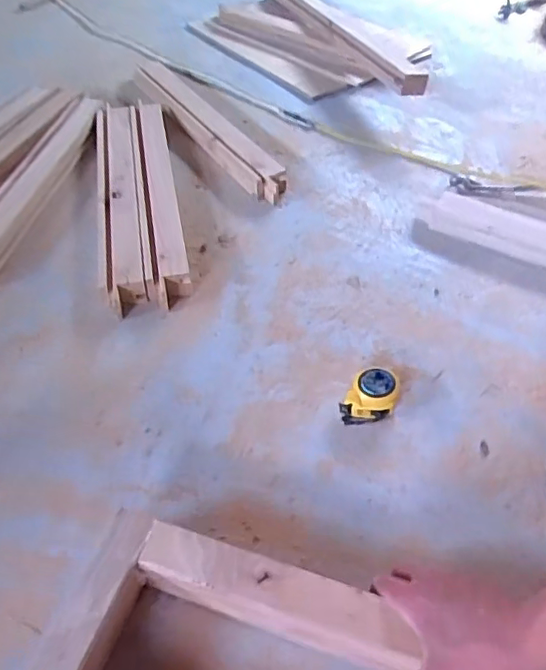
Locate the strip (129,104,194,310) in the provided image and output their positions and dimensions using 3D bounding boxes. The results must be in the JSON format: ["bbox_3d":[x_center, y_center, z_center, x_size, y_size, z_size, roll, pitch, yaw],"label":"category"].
[{"bbox_3d":[-0.183,-0.236,0.918,0.061,0.042,0.502,-8,49,-9],"label":"strip"}]

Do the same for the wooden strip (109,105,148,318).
[{"bbox_3d":[-0.236,-0.226,0.901,0.059,0.046,0.490,-7,49,-8],"label":"wooden strip"}]

